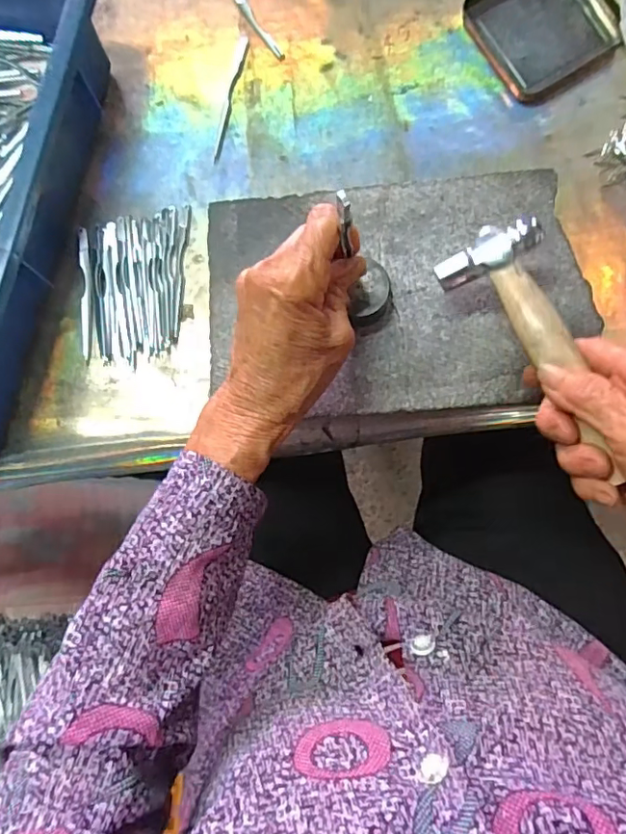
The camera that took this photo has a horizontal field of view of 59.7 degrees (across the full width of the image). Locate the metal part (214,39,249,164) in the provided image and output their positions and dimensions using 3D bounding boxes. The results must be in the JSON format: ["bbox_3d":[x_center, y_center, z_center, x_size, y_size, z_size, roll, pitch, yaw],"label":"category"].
[{"bbox_3d":[-0.066,-0.253,0.433,0.009,0.004,0.108,12,83,6],"label":"metal part"}]

